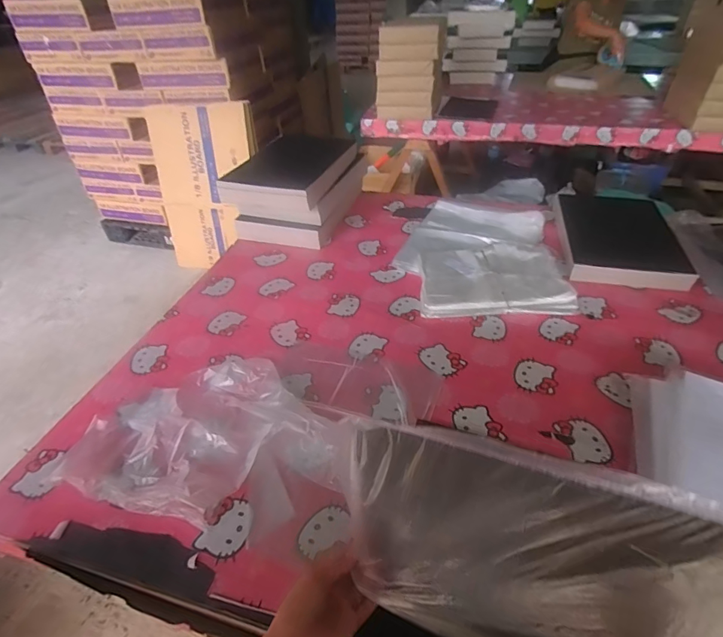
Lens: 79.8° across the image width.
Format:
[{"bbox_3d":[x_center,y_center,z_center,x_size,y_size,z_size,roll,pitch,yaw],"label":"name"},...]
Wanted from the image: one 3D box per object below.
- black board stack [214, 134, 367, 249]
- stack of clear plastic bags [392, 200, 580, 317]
[{"bbox_3d":[-0.185,-0.403,1.332,0.302,0.151,0.437,12,41,16],"label":"black board stack"},{"bbox_3d":[0.300,-0.187,1.131,0.395,0.037,0.562,3,40,6],"label":"stack of clear plastic bags"}]

